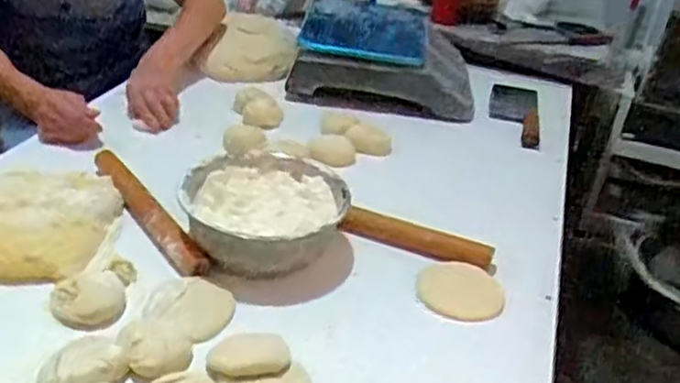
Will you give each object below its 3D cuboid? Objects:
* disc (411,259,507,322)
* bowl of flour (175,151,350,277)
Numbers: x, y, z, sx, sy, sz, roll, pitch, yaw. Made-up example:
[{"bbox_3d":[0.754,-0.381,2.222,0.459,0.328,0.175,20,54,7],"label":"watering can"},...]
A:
[{"bbox_3d":[0.143,0.113,0.860,0.098,0.016,0.109,6,30,-2],"label":"disc"},{"bbox_3d":[-0.093,0.032,0.891,0.192,0.075,0.202,5,30,-3],"label":"bowl of flour"}]

